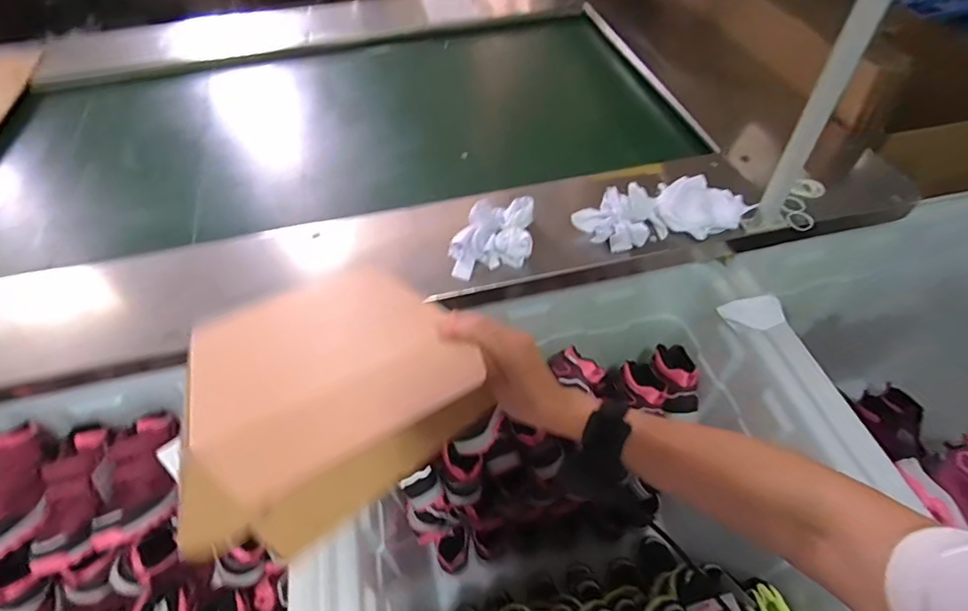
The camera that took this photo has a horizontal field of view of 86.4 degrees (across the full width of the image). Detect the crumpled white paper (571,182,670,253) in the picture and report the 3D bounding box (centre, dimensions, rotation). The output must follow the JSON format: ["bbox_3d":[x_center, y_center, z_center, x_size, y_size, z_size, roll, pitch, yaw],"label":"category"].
[{"bbox_3d":[0.247,-0.152,0.909,0.143,0.051,0.126,-26,55,-19],"label":"crumpled white paper"}]

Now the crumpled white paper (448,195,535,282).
[{"bbox_3d":[0.014,-0.115,0.895,0.142,0.058,0.146,1,51,2],"label":"crumpled white paper"}]

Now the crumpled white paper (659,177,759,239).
[{"bbox_3d":[0.381,-0.183,0.928,0.138,0.034,0.163,-32,57,-22],"label":"crumpled white paper"}]

